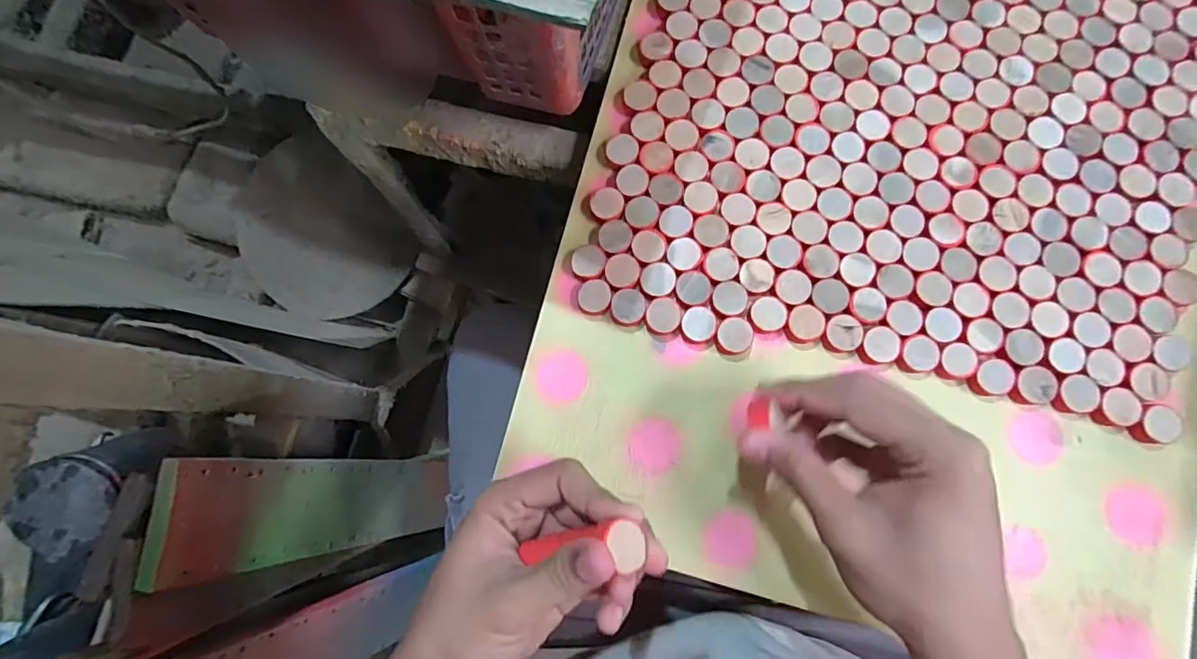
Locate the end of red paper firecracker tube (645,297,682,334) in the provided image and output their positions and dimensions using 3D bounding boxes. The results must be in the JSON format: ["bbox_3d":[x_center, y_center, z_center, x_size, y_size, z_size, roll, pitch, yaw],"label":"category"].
[{"bbox_3d":[0.040,-0.008,0.328,0.021,0.010,0.022,4,81,4],"label":"end of red paper firecracker tube"}]

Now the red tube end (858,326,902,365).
[{"bbox_3d":[0.170,0.010,0.317,0.023,0.009,0.021,0,81,3],"label":"red tube end"}]

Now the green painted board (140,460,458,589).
[{"bbox_3d":[-0.264,0.183,0.546,0.013,0.375,0.091,0,76,16],"label":"green painted board"}]

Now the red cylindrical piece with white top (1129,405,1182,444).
[{"bbox_3d":[0.316,0.054,0.297,0.025,0.008,0.021,0,81,3],"label":"red cylindrical piece with white top"}]

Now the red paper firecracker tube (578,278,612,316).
[{"bbox_3d":[-0.002,-0.020,0.331,0.020,0.007,0.021,13,82,5],"label":"red paper firecracker tube"}]

